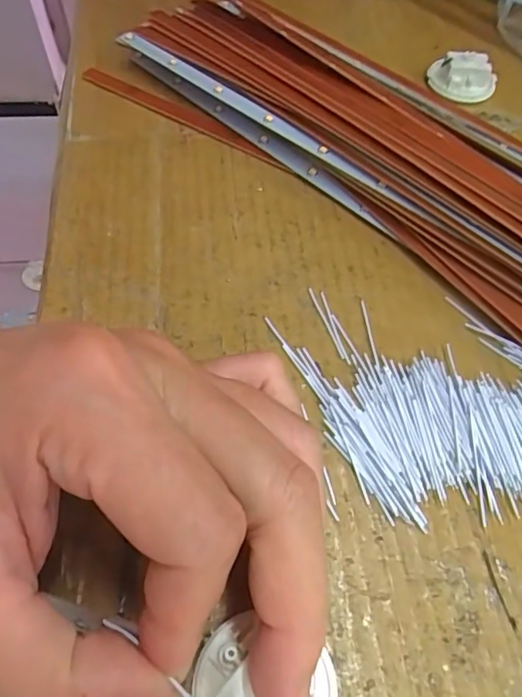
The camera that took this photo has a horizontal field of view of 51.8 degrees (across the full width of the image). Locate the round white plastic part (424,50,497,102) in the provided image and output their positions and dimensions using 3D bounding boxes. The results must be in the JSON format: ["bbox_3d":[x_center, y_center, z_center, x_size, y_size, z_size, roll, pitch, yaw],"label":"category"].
[{"bbox_3d":[0.112,-0.152,0.298,0.037,0.019,0.027,21,59,11],"label":"round white plastic part"}]

